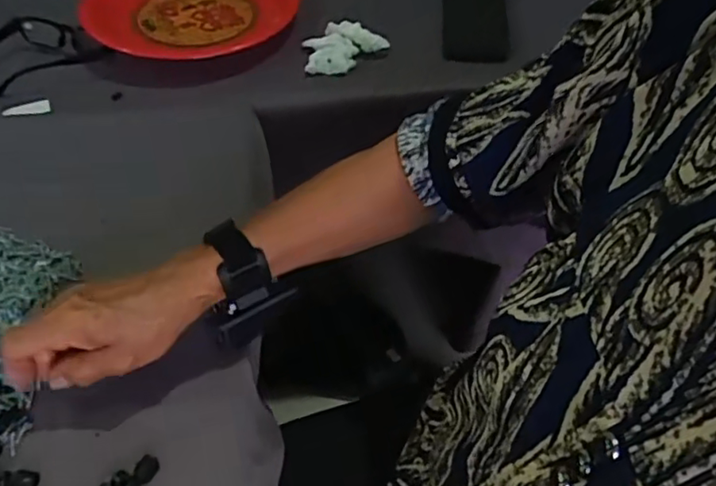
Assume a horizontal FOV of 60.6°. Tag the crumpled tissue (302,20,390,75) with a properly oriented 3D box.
[{"bbox_3d":[-0.018,-0.217,0.674,0.086,0.032,0.050,-20,54,-14],"label":"crumpled tissue"}]

